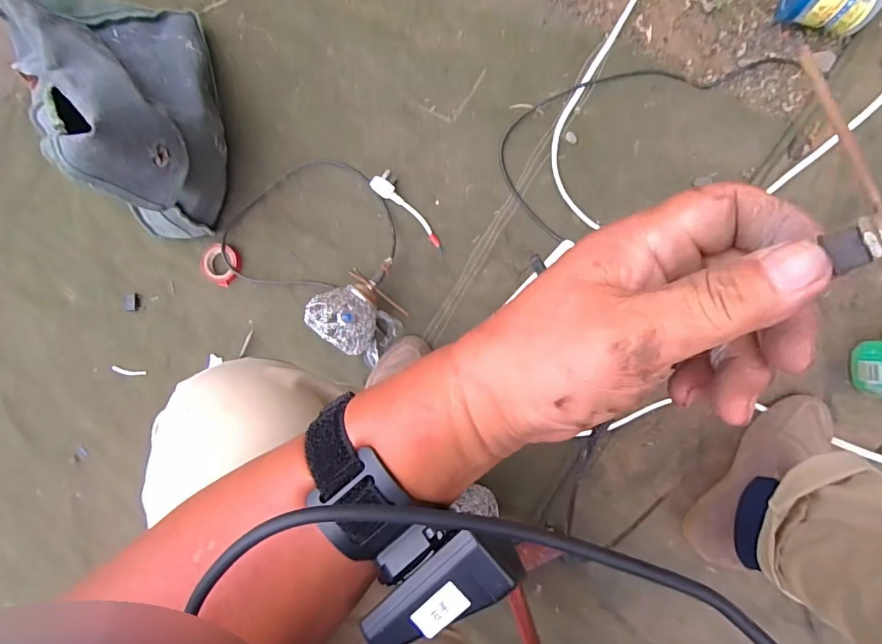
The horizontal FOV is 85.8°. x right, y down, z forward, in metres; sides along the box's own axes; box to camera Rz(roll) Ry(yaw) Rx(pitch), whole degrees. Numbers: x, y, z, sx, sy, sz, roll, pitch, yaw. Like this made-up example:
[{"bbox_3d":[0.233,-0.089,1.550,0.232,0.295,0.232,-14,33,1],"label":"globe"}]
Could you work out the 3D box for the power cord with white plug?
[{"bbox_3d":[-0.194,-0.156,0.753,0.333,0.031,0.199,-19,86,7],"label":"power cord with white plug"}]

